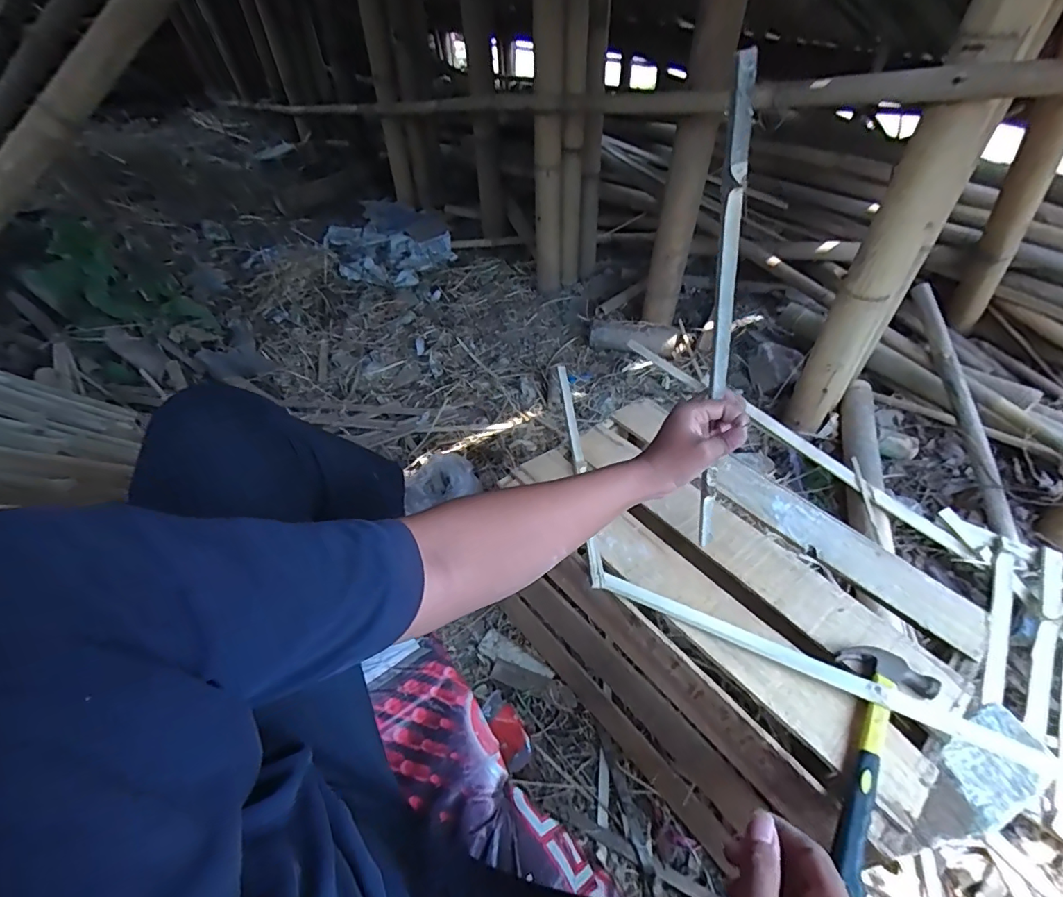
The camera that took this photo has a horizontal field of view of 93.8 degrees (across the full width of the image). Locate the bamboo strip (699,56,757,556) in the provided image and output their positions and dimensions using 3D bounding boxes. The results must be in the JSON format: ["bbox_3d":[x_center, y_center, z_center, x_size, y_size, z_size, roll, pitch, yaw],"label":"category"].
[{"bbox_3d":[0.195,-0.085,0.515,0.018,0.510,0.012,-31,40,-27],"label":"bamboo strip"}]

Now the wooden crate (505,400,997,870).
[{"bbox_3d":[0.256,0.249,0.812,0.382,0.357,0.563,-31,55,-27],"label":"wooden crate"}]

